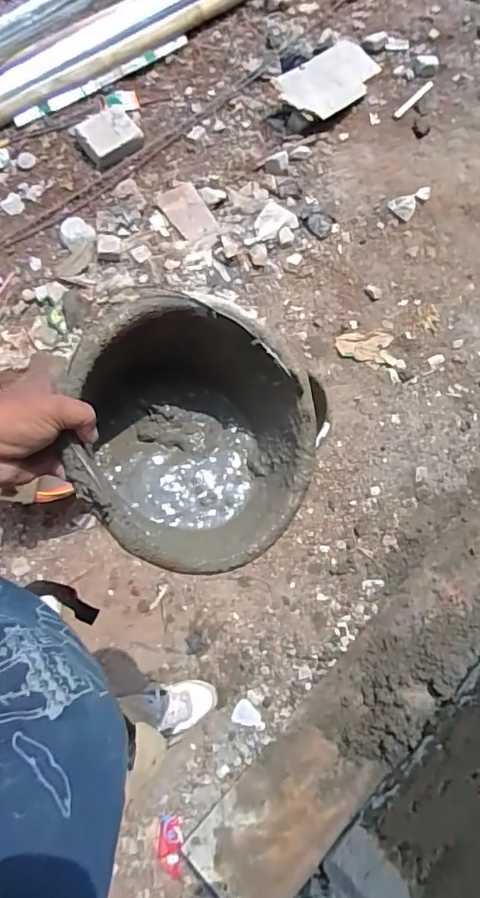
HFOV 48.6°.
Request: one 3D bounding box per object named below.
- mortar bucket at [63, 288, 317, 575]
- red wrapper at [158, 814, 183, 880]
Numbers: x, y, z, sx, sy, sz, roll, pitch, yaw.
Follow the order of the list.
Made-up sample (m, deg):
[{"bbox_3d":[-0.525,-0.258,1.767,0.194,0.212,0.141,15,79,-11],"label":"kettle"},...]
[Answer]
[{"bbox_3d":[-0.068,-0.011,0.559,0.256,0.170,0.256,1,89,-30],"label":"mortar bucket"},{"bbox_3d":[-0.165,0.945,1.259,0.058,0.016,0.122,5,68,1],"label":"red wrapper"}]

